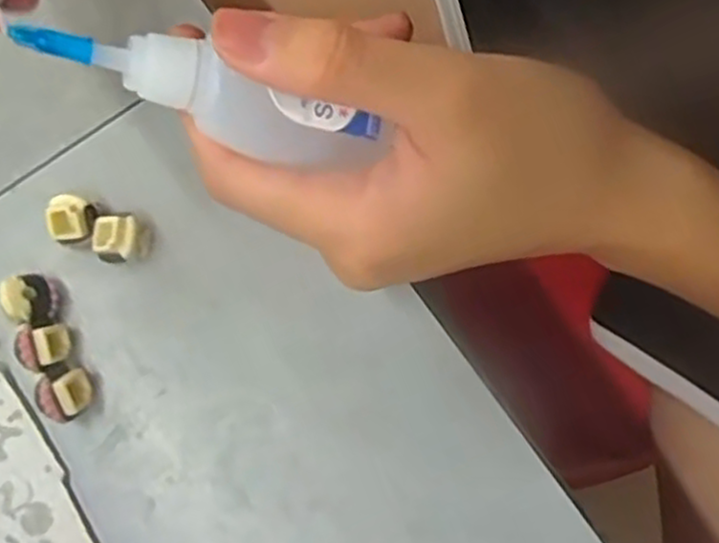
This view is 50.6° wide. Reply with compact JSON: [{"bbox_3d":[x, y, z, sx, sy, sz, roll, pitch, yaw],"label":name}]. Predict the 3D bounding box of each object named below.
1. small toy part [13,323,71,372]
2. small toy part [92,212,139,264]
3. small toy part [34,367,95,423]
[{"bbox_3d":[-0.096,0.023,0.232,0.013,0.013,0.014,-13,77,-2],"label":"small toy part"},{"bbox_3d":[-0.076,-0.010,0.239,0.014,0.012,0.015,-2,77,1],"label":"small toy part"},{"bbox_3d":[-0.088,0.037,0.229,0.014,0.015,0.014,-27,78,-5],"label":"small toy part"}]

